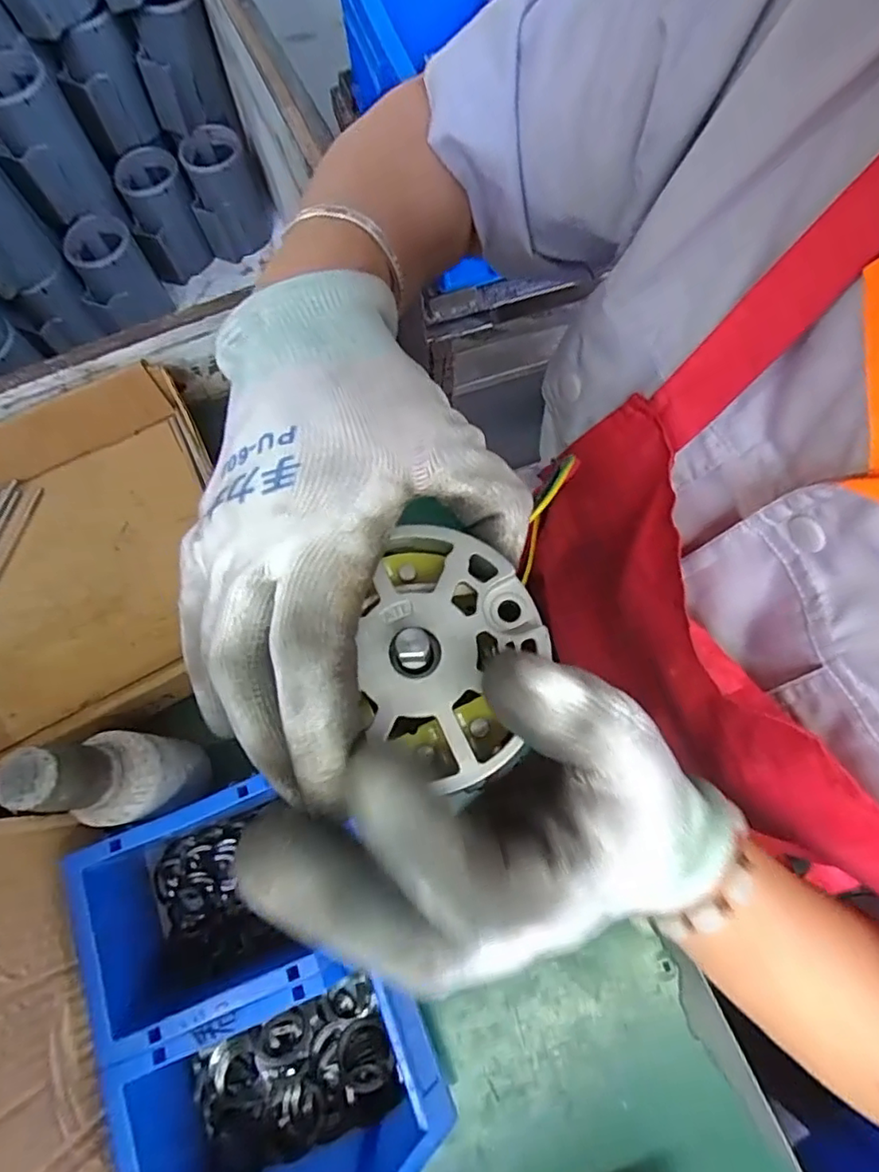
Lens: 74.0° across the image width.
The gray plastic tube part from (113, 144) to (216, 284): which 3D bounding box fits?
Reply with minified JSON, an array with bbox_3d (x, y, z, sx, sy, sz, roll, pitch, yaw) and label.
[{"bbox_3d":[-0.371,-0.502,0.794,0.087,0.119,0.085,-22,73,-6],"label":"gray plastic tube part"}]

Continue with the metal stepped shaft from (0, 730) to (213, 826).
[{"bbox_3d":[-0.179,0.109,0.334,0.042,0.143,0.047,-6,72,0],"label":"metal stepped shaft"}]

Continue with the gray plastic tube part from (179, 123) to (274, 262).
[{"bbox_3d":[-0.289,-0.539,0.803,0.096,0.119,0.082,-15,72,-4],"label":"gray plastic tube part"}]

